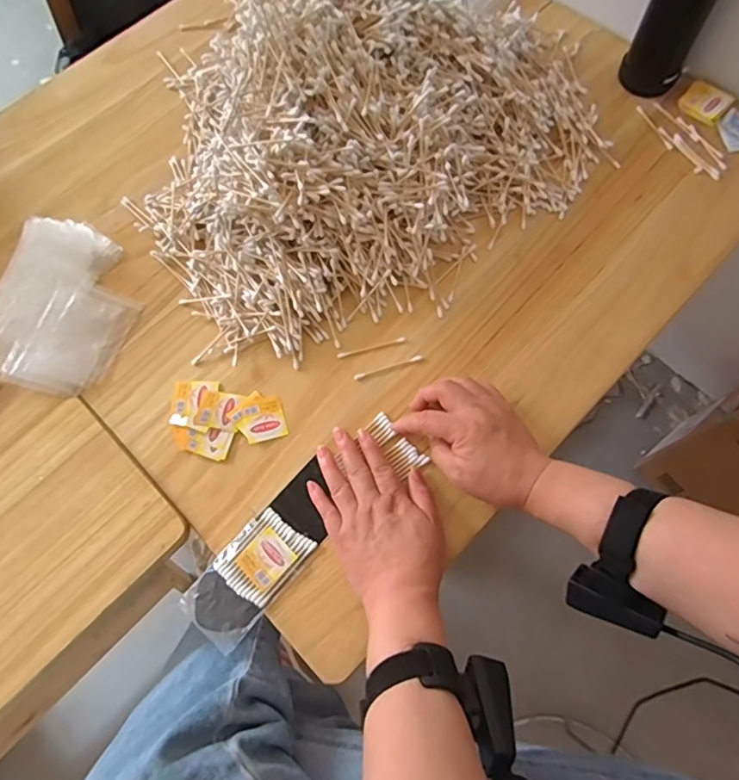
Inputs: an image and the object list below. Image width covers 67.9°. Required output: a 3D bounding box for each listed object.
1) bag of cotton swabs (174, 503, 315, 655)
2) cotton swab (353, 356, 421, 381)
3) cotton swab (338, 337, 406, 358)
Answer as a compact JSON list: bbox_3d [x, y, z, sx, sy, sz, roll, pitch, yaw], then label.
[{"bbox_3d":[-0.109,0.166,0.489,0.063,0.005,0.115,38,76,15],"label":"bag of cotton swabs"},{"bbox_3d":[0.019,-0.023,0.554,0.072,0.004,0.006,-17,70,-3],"label":"cotton swab"},{"bbox_3d":[0.002,-0.044,0.566,0.071,0.004,0.006,-14,70,-2],"label":"cotton swab"}]

